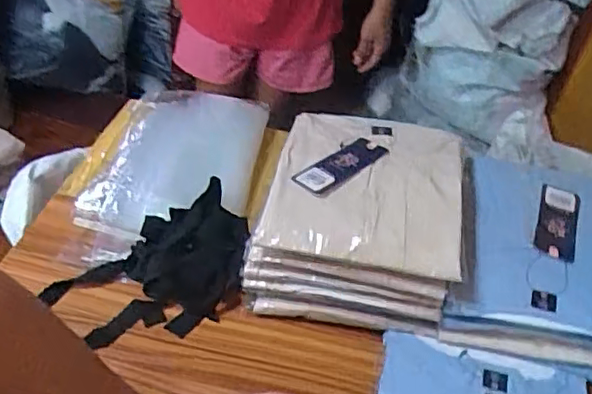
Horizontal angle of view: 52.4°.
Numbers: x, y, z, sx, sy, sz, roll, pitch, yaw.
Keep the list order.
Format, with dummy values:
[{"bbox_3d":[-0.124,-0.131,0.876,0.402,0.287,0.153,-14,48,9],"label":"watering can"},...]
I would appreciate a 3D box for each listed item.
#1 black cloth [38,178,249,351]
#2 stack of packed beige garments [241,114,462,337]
[{"bbox_3d":[-0.153,0.079,0.679,0.212,0.057,0.149,-19,49,-25],"label":"black cloth"},{"bbox_3d":[0.071,0.017,0.719,0.220,0.132,0.253,10,43,4],"label":"stack of packed beige garments"}]

